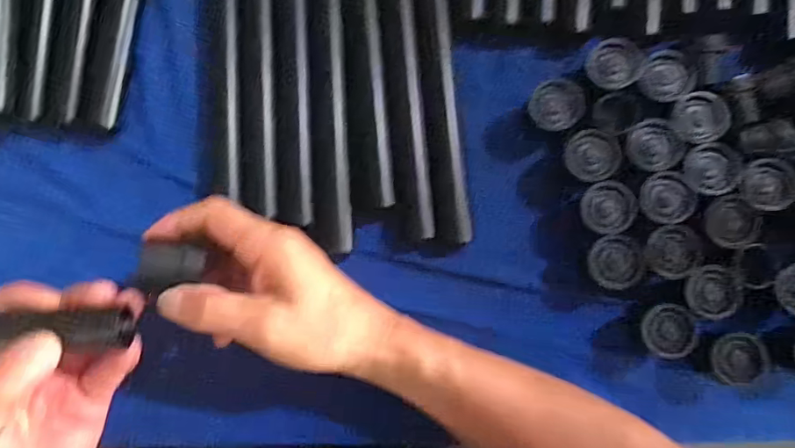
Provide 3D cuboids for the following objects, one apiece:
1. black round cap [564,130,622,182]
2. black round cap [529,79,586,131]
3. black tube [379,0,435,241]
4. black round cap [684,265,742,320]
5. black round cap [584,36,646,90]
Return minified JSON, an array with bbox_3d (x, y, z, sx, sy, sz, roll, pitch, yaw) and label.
[{"bbox_3d":[0.129,-0.045,0.337,0.033,0.011,0.034,0,85,0],"label":"black round cap"},{"bbox_3d":[0.108,-0.081,0.342,0.035,0.007,0.034,0,85,0],"label":"black round cap"},{"bbox_3d":[0.004,-0.097,0.353,0.024,0.017,0.212,-5,85,0],"label":"black tube"},{"bbox_3d":[0.198,0.042,0.315,0.032,0.009,0.031,0,85,0],"label":"black round cap"},{"bbox_3d":[0.147,-0.109,0.341,0.038,0.005,0.034,-42,86,-3],"label":"black round cap"}]

